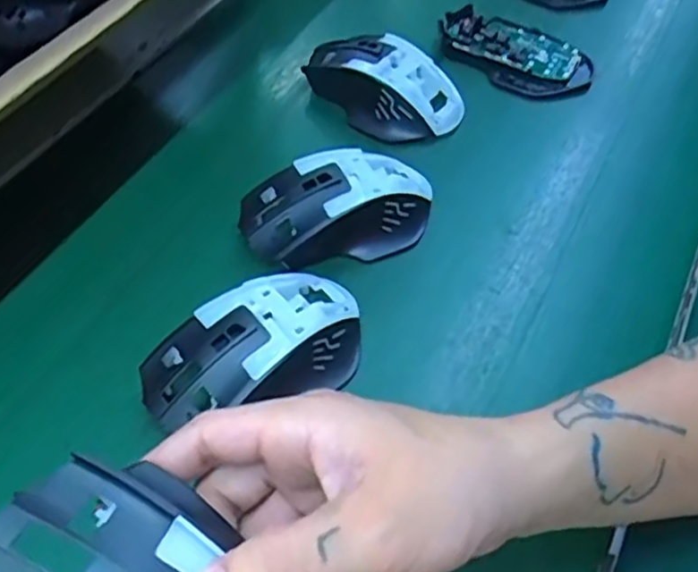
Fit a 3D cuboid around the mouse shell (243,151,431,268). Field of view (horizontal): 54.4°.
[{"bbox_3d":[-0.005,-0.048,0.392,0.111,0.033,0.064,-13,55,-11],"label":"mouse shell"}]

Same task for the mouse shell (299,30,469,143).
[{"bbox_3d":[0.021,-0.140,0.461,0.112,0.032,0.064,31,59,20],"label":"mouse shell"}]

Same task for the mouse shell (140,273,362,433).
[{"bbox_3d":[-0.045,0.029,0.336,0.113,0.031,0.061,-23,57,-18],"label":"mouse shell"}]

